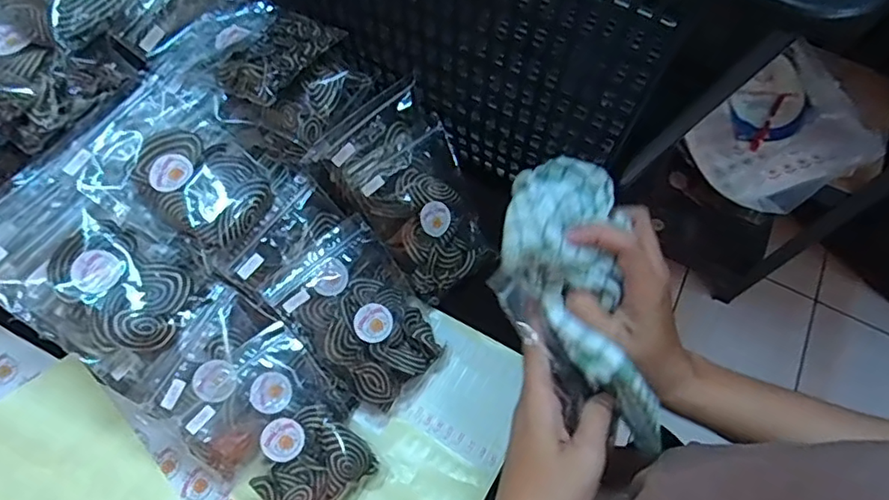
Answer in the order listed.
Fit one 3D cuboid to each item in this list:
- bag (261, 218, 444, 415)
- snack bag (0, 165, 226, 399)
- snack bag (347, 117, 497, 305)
[{"bbox_3d":[-0.062,0.052,0.455,0.096,0.027,0.134,-43,97,-26],"label":"bag"},{"bbox_3d":[-0.245,0.016,0.393,0.151,0.027,0.092,36,71,-3],"label":"snack bag"},{"bbox_3d":[-0.012,-0.031,0.489,0.093,0.023,0.127,-36,110,-22],"label":"snack bag"}]

